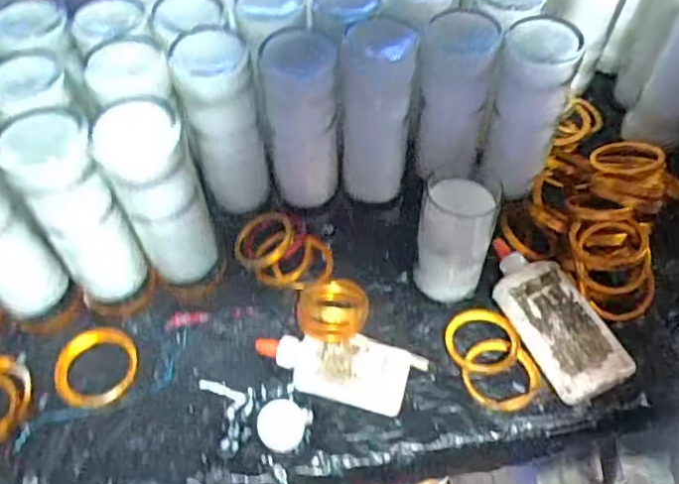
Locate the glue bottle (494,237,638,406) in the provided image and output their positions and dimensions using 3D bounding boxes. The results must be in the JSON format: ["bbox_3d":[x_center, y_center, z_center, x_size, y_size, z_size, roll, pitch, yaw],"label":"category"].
[{"bbox_3d":[0.201,0.070,0.568,0.077,0.031,0.165,-18,56,-12],"label":"glue bottle"}]

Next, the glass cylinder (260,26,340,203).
[{"bbox_3d":[-0.036,-0.116,0.576,0.066,0.173,0.058,-2,54,-1],"label":"glass cylinder"}]

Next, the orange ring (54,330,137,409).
[{"bbox_3d":[-0.224,0.115,0.542,0.070,0.010,0.074,0,54,0],"label":"orange ring"}]

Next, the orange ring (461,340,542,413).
[{"bbox_3d":[0.148,0.122,0.542,0.065,0.013,0.066,0,54,0],"label":"orange ring"}]

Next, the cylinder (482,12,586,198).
[{"bbox_3d":[0.186,-0.119,0.599,0.069,0.202,0.059,20,56,15],"label":"cylinder"}]

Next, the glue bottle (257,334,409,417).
[{"bbox_3d":[-0.007,0.113,0.542,0.138,0.029,0.062,11,55,9],"label":"glue bottle"}]

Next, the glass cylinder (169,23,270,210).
[{"bbox_3d":[-0.113,-0.115,0.574,0.067,0.179,0.068,-13,55,-9],"label":"glass cylinder"}]

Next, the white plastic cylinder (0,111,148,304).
[{"bbox_3d":[-0.223,-0.021,0.511,0.064,0.189,0.064,0,54,0],"label":"white plastic cylinder"}]

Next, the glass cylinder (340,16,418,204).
[{"bbox_3d":[0.036,-0.125,0.589,0.065,0.184,0.057,3,54,2],"label":"glass cylinder"}]

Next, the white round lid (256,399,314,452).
[{"bbox_3d":[-0.051,0.161,0.517,0.043,0.009,0.043,0,54,0],"label":"white round lid"}]

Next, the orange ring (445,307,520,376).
[{"bbox_3d":[0.135,0.093,0.560,0.065,0.011,0.069,0,54,0],"label":"orange ring"}]

